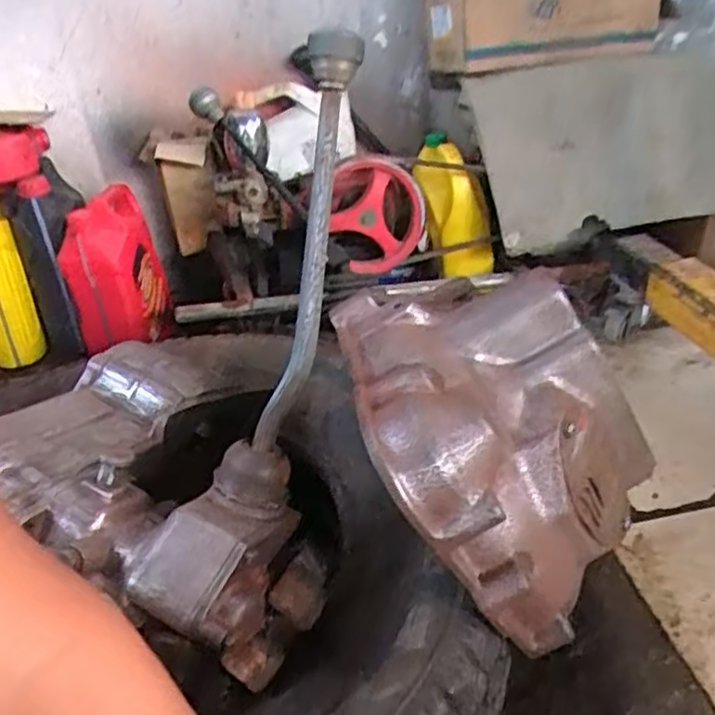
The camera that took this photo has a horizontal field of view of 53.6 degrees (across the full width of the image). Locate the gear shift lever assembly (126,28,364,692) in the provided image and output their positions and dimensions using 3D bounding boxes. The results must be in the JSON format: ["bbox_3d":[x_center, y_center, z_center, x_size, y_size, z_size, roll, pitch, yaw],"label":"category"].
[{"bbox_3d":[-0.054,0.009,0.540,0.102,0.487,0.145,15,6,30],"label":"gear shift lever assembly"}]

